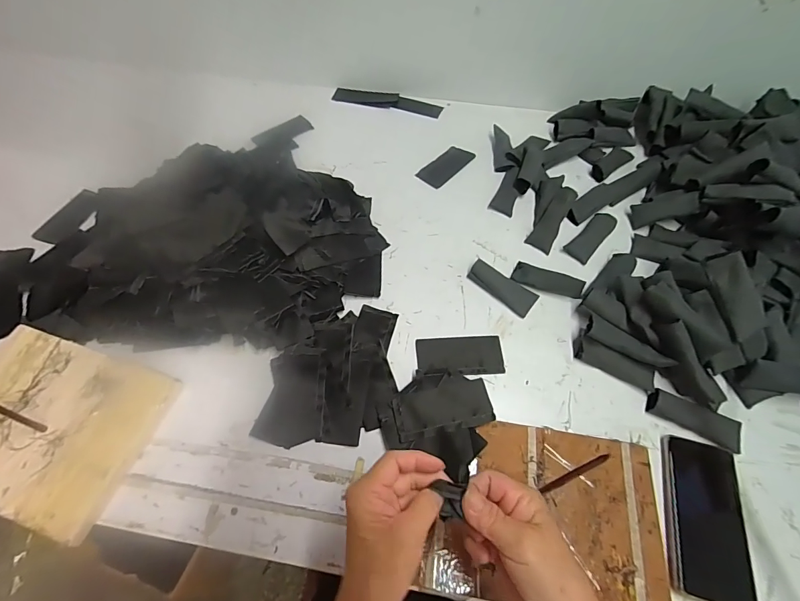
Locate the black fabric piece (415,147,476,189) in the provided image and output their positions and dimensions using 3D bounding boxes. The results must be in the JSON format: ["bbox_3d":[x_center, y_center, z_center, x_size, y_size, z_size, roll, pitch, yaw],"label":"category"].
[{"bbox_3d":[0.087,-0.253,0.731,0.054,0.004,0.118,38,64,21],"label":"black fabric piece"}]

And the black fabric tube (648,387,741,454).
[{"bbox_3d":[0.357,0.143,0.469,0.102,0.017,0.039,23,60,13],"label":"black fabric tube"}]

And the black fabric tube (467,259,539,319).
[{"bbox_3d":[0.154,-0.023,0.580,0.103,0.021,0.044,39,65,21],"label":"black fabric tube"}]

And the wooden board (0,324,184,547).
[{"bbox_3d":[-0.424,0.145,0.465,0.252,0.019,0.184,15,58,9],"label":"wooden board"}]

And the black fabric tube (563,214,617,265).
[{"bbox_3d":[0.311,-0.104,0.630,0.039,0.014,0.105,40,65,22],"label":"black fabric tube"}]

